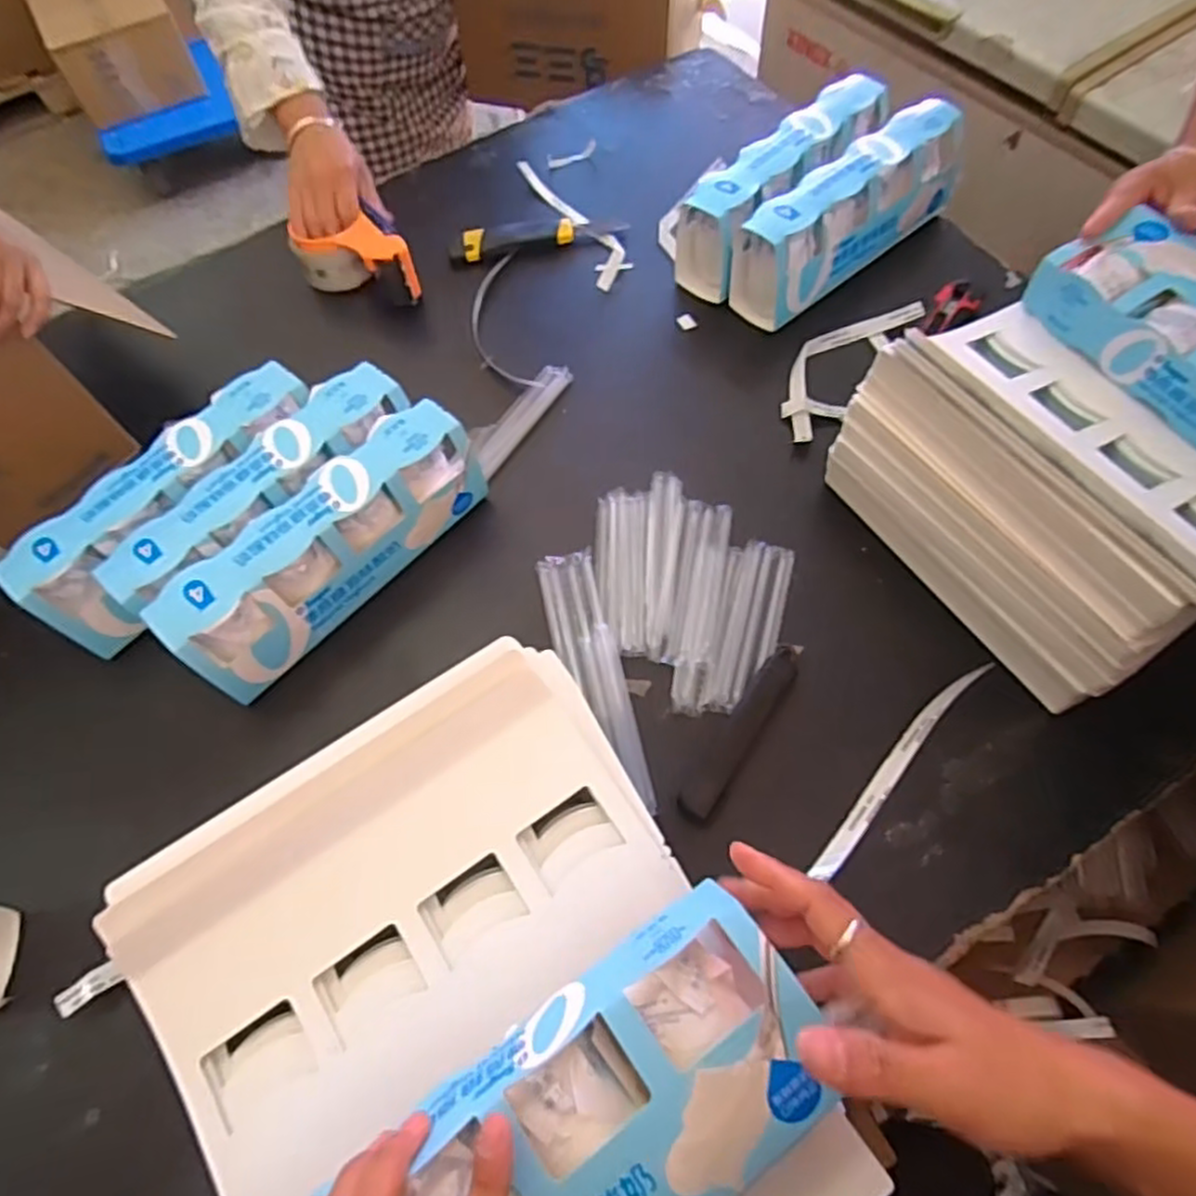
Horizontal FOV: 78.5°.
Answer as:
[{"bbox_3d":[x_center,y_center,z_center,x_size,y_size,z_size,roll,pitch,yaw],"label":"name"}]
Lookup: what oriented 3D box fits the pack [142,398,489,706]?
[{"bbox_3d":[-0.214,-0.044,0.596,0.070,0.087,0.269,40,72,21],"label":"pack"}]

